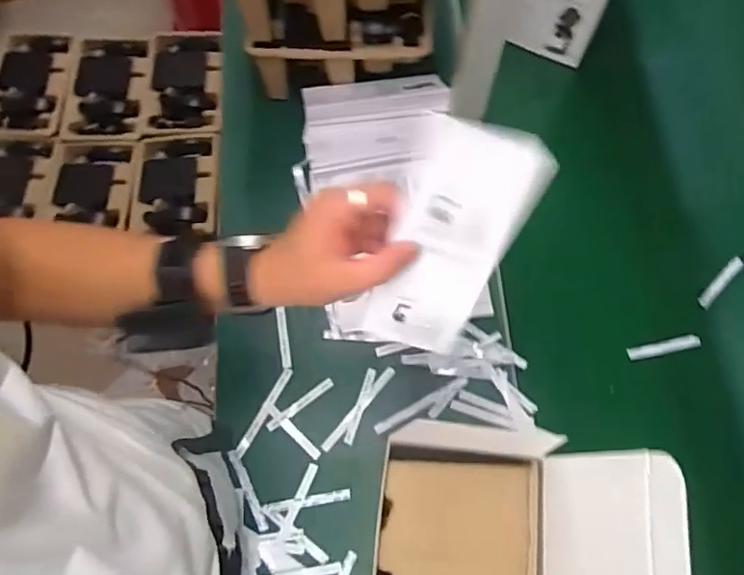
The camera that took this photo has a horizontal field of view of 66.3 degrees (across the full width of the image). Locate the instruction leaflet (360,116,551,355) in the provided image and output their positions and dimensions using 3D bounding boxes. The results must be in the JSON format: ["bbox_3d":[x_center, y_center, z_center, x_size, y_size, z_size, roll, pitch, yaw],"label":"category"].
[{"bbox_3d":[0.055,-0.026,0.401,0.080,0.178,0.009,16,34,-5],"label":"instruction leaflet"}]

